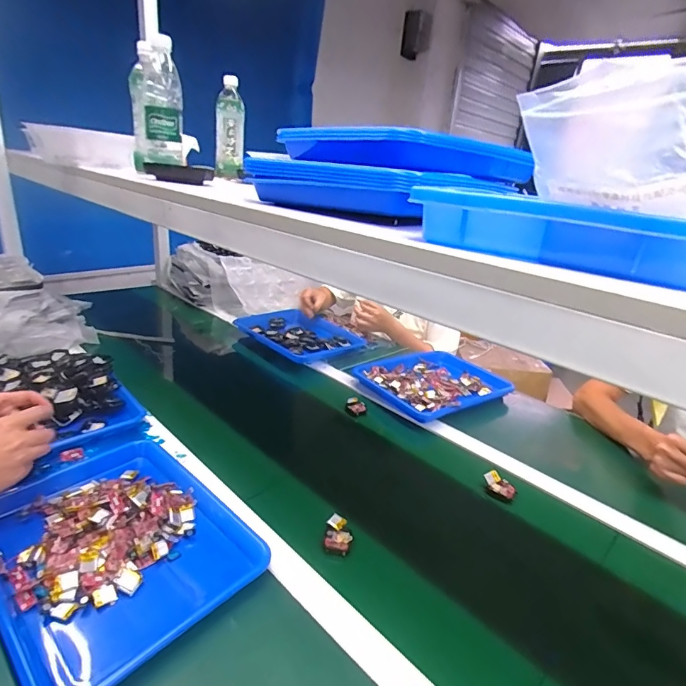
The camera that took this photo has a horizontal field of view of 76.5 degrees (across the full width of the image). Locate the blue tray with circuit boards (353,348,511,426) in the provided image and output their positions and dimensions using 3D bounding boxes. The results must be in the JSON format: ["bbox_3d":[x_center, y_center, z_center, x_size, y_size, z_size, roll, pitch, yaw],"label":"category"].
[{"bbox_3d":[0.221,0.083,1.038,0.316,0.039,0.256,-11,28,-35],"label":"blue tray with circuit boards"}]

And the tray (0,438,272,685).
[{"bbox_3d":[-0.282,0.242,0.545,0.336,0.043,0.261,22,28,36],"label":"tray"}]

